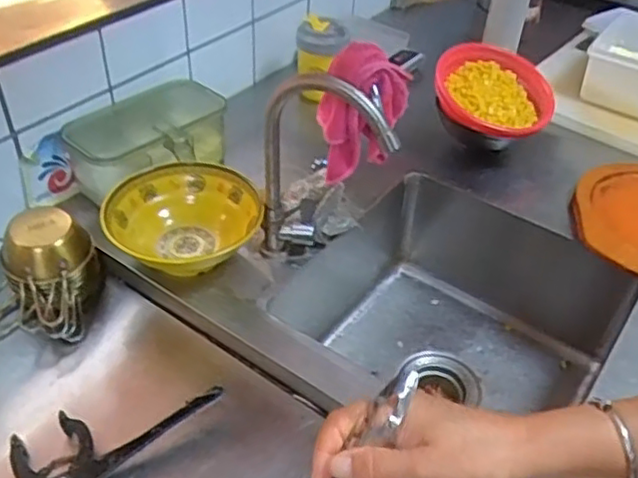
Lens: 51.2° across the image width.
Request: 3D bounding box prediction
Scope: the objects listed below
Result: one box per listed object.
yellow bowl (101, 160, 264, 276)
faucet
[{"bbox_3d":[-0.161,-0.012,0.825,0.183,0.079,0.169,2,41,-2],"label":"yellow bowl"},{"bbox_3d":[0.007,-0.061,0.750,0.161,0.270,0.038,19,43,18],"label":"faucet"}]

